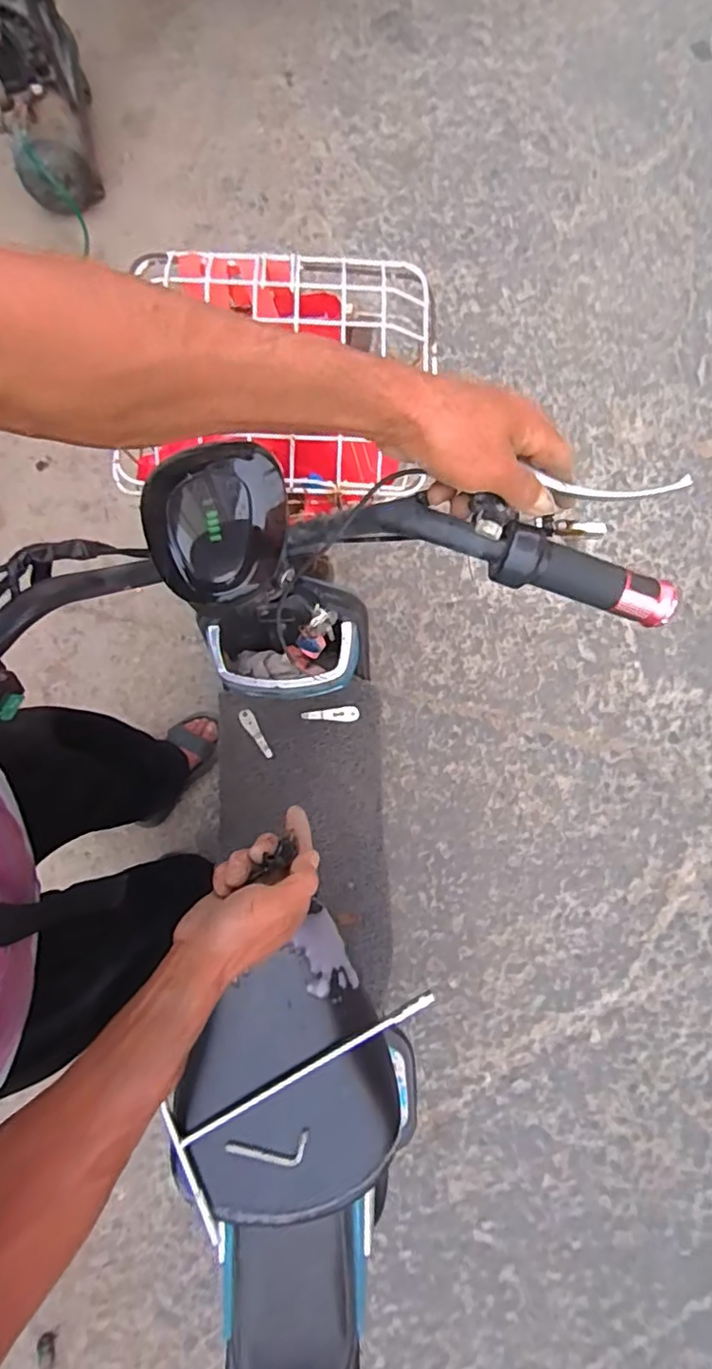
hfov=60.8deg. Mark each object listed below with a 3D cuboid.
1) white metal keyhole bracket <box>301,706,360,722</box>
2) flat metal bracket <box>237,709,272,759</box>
[{"bbox_3d":[-0.045,0.056,1.070,0.100,0.004,0.026,-7,82,-2],"label":"white metal keyhole bracket"},{"bbox_3d":[-0.179,0.088,1.071,0.025,0.008,0.097,-28,83,-5],"label":"flat metal bracket"}]

